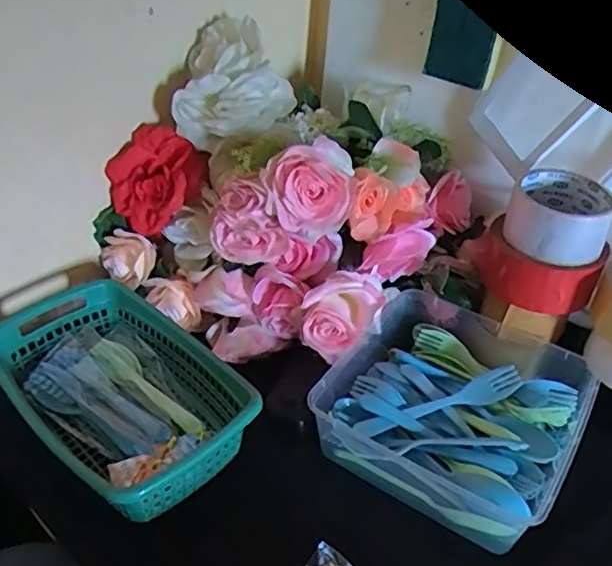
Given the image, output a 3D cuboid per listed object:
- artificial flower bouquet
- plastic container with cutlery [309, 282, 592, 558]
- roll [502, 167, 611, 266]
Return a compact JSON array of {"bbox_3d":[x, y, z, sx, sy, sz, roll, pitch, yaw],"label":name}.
[{"bbox_3d":[-0.009,-0.090,0.628,0.355,0.236,0.252,22,39,23],"label":"artificial flower bouquet"},{"bbox_3d":[0.138,0.104,0.548,0.202,0.060,0.218,24,40,25],"label":"plastic container with cutlery"},{"bbox_3d":[0.228,-0.061,0.545,0.087,0.047,0.089,3,36,-2],"label":"roll"}]

